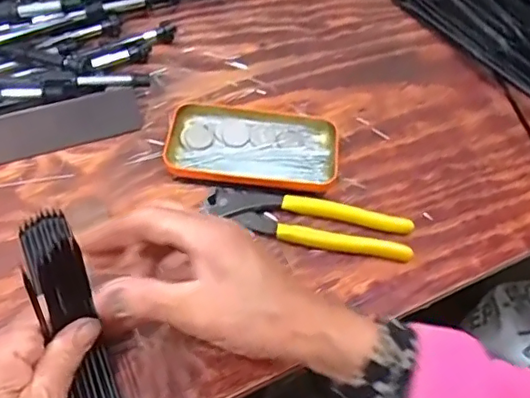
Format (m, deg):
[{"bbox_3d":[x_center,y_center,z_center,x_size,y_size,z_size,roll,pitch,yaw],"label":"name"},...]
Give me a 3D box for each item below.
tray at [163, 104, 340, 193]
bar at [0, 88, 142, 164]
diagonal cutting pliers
[{"bbox_3d":[-0.010,-0.045,0.488,0.141,0.019,0.084,5,53,-1],"label":"tray"},{"bbox_3d":[-0.200,-0.055,0.475,0.188,0.039,0.005,-18,18,-19],"label":"bar"},{"bbox_3d":[0.035,0.018,0.450,0.160,0.016,0.038,13,53,5],"label":"diagonal cutting pliers"}]

